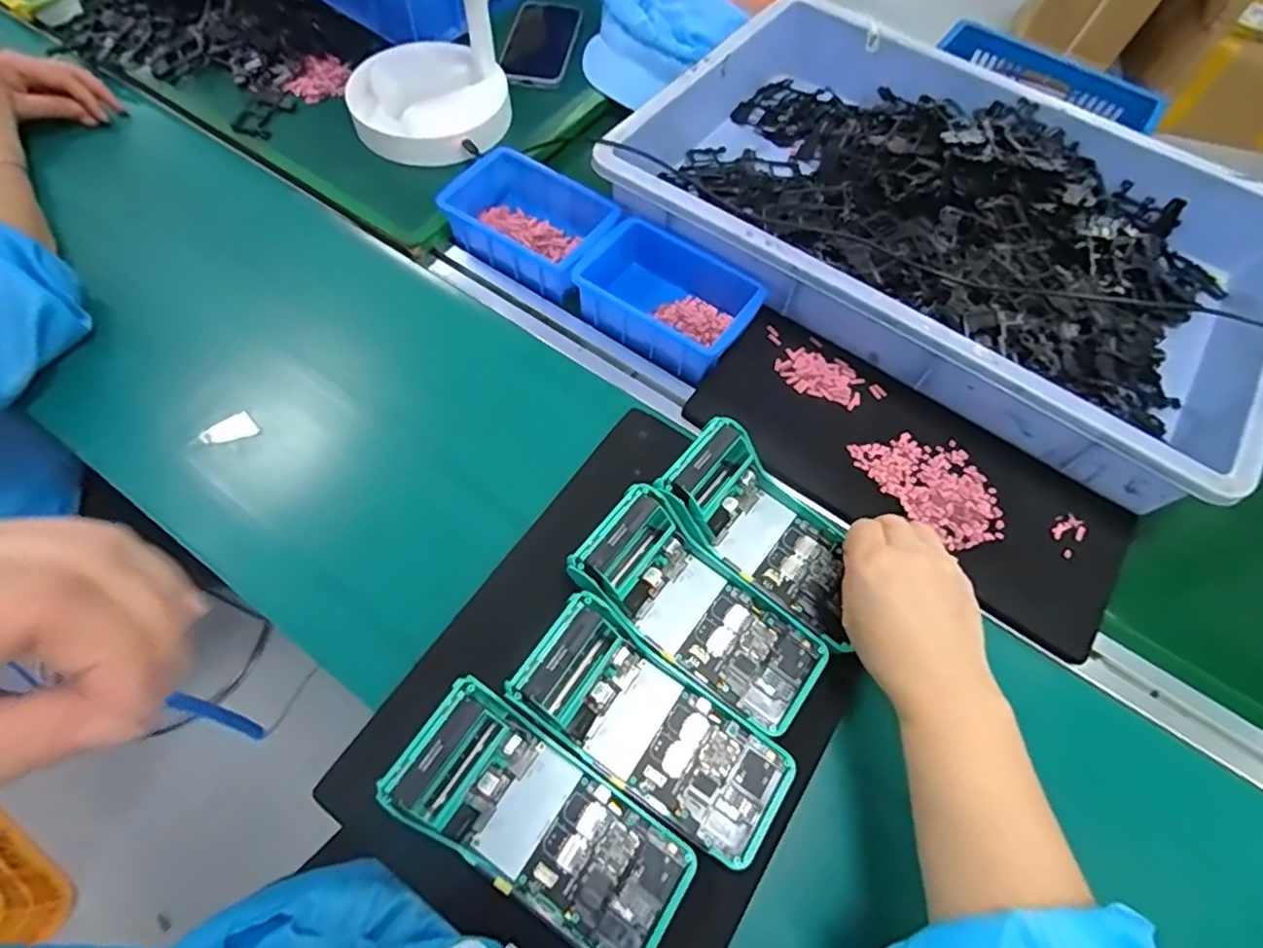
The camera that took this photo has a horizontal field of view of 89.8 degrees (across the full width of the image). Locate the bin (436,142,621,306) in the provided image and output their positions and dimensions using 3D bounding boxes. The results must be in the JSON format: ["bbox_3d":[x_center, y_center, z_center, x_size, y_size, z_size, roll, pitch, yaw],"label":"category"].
[{"bbox_3d":[-0.091,-0.236,0.602,0.151,0.057,0.100,32,65,13],"label":"bin"}]

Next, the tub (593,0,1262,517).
[{"bbox_3d":[0.289,-0.234,0.594,0.551,0.089,0.357,35,66,14],"label":"tub"}]

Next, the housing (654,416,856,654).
[{"bbox_3d":[0.100,0.035,0.440,0.153,0.057,0.079,37,67,15],"label":"housing"}]

